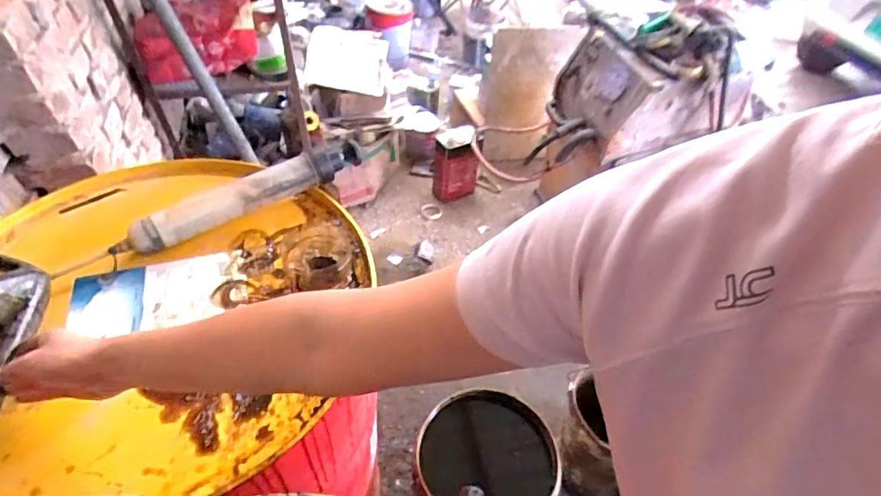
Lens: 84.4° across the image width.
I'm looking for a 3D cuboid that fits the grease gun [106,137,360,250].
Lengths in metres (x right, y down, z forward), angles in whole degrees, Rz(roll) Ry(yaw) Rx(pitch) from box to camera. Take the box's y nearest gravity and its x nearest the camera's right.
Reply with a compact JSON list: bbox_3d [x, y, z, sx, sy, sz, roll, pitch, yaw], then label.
[{"bbox_3d":[-0.297,-0.083,0.747,0.377,0.051,0.051,-28,56,-25],"label":"grease gun"}]

